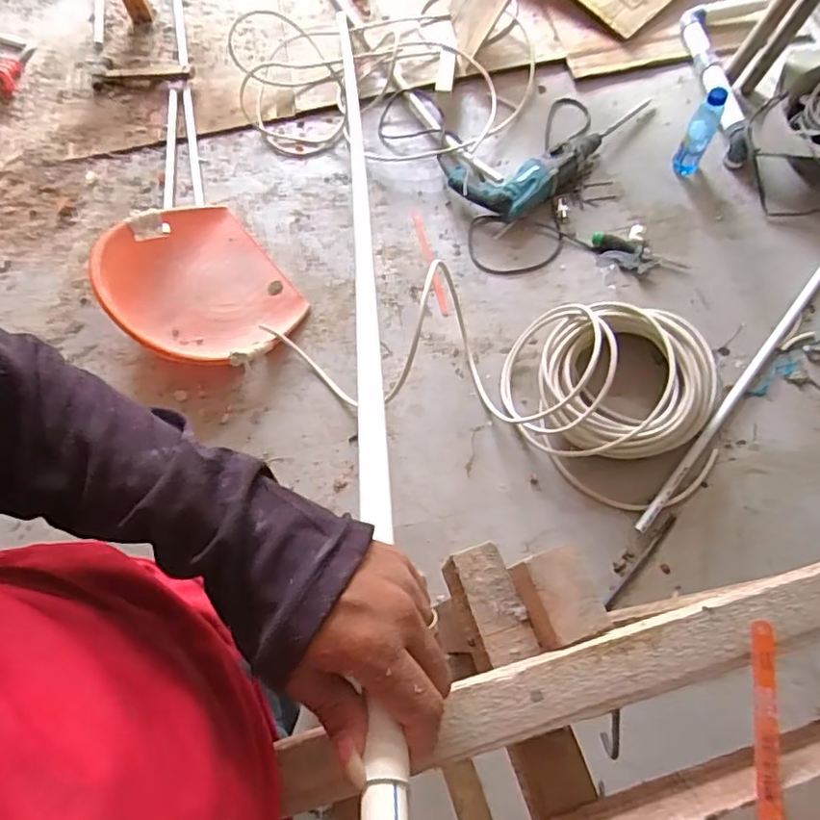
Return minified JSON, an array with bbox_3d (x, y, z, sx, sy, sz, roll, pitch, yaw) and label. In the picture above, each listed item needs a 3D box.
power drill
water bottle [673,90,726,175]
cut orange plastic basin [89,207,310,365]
[{"bbox_3d":[0.385,-0.656,1.526,0.569,0.081,0.177,-33,71,-10],"label":"power drill"},{"bbox_3d":[0.696,-0.667,1.454,0.061,0.197,0.073,24,71,11],"label":"water bottle"},{"bbox_3d":[-0.485,-0.272,1.401,0.370,0.113,0.455,-37,71,-12],"label":"cut orange plastic basin"}]

